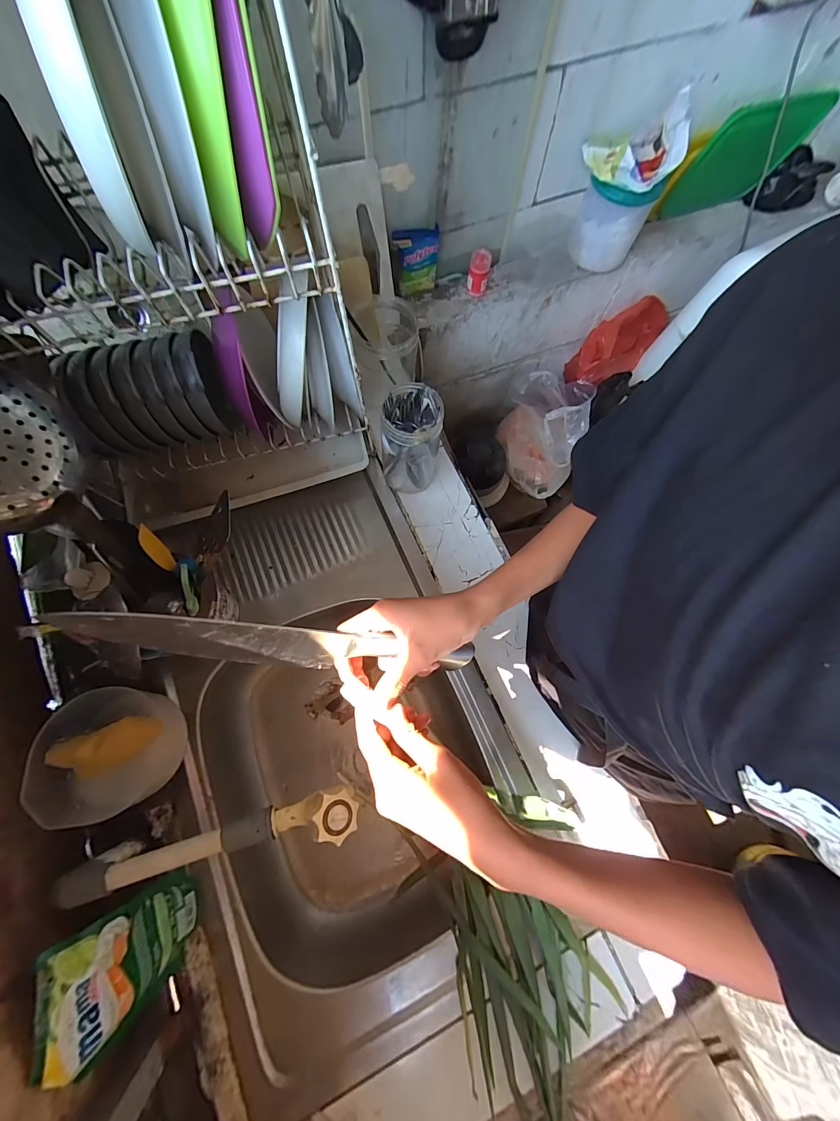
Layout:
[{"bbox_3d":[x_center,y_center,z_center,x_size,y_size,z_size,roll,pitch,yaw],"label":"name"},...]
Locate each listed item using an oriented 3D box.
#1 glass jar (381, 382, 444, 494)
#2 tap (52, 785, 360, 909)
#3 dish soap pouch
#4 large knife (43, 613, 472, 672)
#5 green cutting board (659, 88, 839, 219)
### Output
[{"bbox_3d":[-0.014,-0.180,0.594,0.090,0.174,0.084,1,71,-2],"label":"glass jar"},{"bbox_3d":[-0.213,0.290,0.389,0.297,0.065,0.044,-12,72,-6],"label":"tap"},{"bbox_3d":[-0.310,0.433,0.412,0.062,0.169,0.108,-13,72,-6],"label":"dish soap pouch"},{"bbox_3d":[-0.086,0.070,0.313,0.318,0.044,0.019,13,34,-31],"label":"large knife"},{"bbox_3d":[0.691,-0.865,0.808,0.305,0.195,0.017,-22,85,-9],"label":"green cutting board"}]

